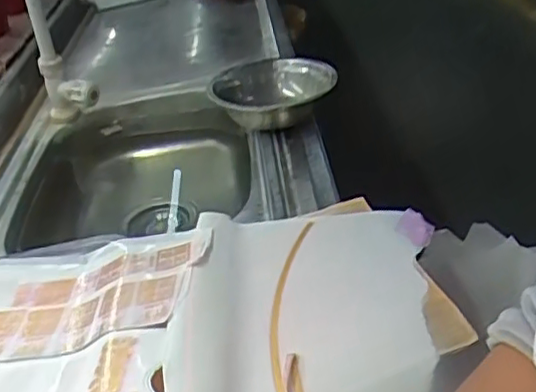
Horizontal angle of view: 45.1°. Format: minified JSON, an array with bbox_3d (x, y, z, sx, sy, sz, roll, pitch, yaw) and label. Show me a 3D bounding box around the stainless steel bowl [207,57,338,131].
[{"bbox_3d":[0.005,-0.143,0.865,0.160,0.048,0.174,-6,33,4],"label":"stainless steel bowl"}]

